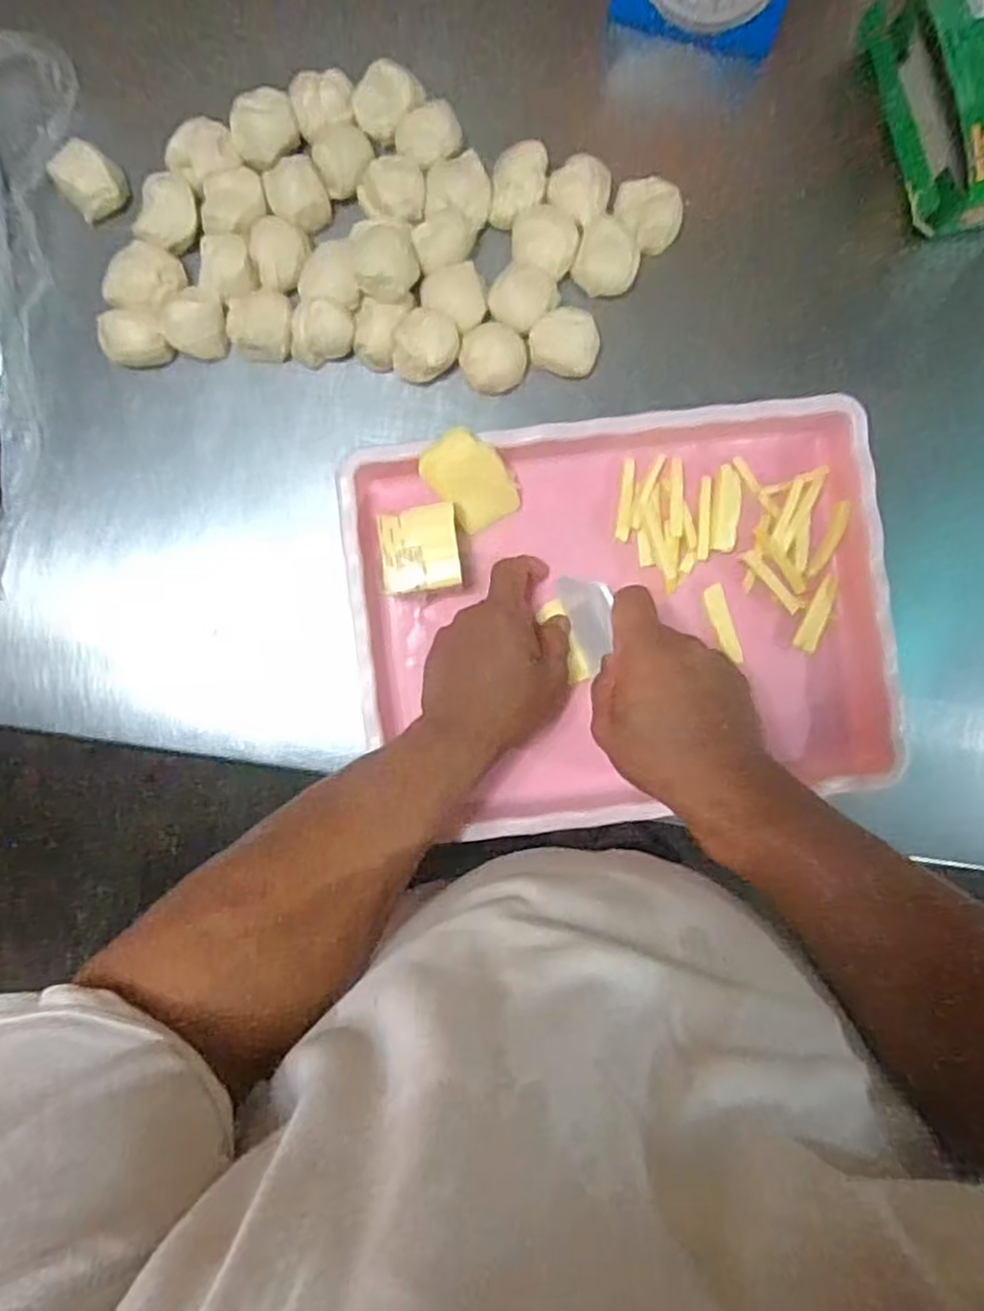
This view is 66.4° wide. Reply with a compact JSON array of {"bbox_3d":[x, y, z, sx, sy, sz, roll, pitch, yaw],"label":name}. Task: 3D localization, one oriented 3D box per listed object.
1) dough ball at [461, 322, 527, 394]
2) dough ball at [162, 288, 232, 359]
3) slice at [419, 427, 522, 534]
[{"bbox_3d":[0.000,-0.211,0.539,0.046,0.038,0.046,0,89,-1],"label":"dough ball"},{"bbox_3d":[-0.206,-0.229,0.523,0.041,0.027,0.038,0,86,-5],"label":"dough ball"},{"bbox_3d":[-0.014,-0.121,0.522,0.047,0.005,0.072,-36,121,7],"label":"slice"}]

